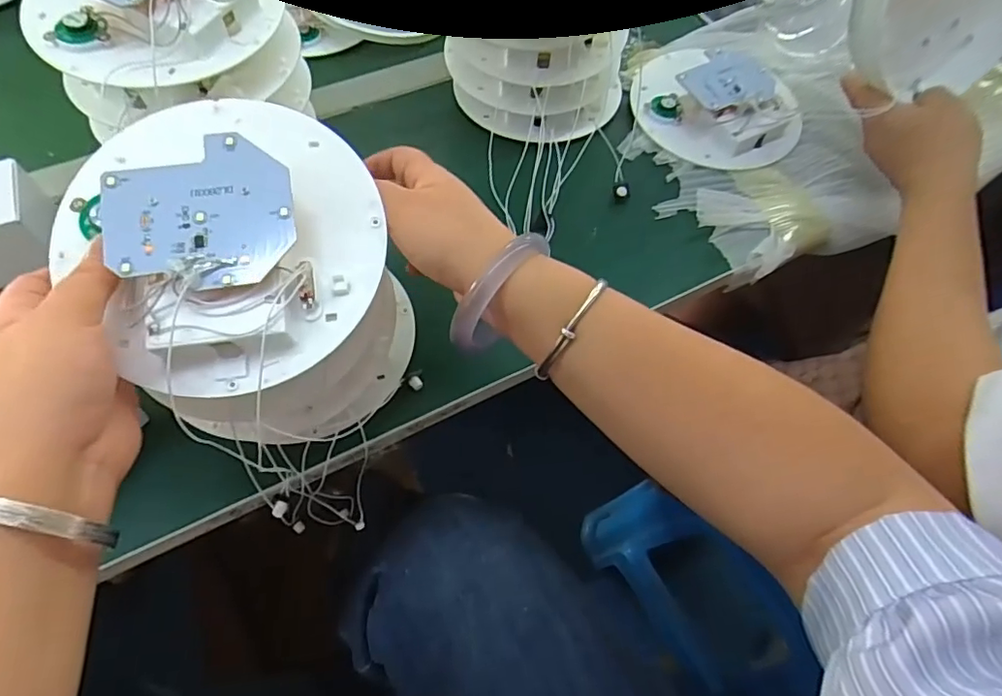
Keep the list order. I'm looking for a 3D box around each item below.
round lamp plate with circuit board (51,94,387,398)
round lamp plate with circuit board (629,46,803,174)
[{"bbox_3d":[-0.130,-0.054,0.258,0.142,0.034,0.146,-6,78,-8],"label":"round lamp plate with circuit board"},{"bbox_3d":[0.189,-0.217,0.484,0.150,0.034,0.137,25,64,11],"label":"round lamp plate with circuit board"}]

